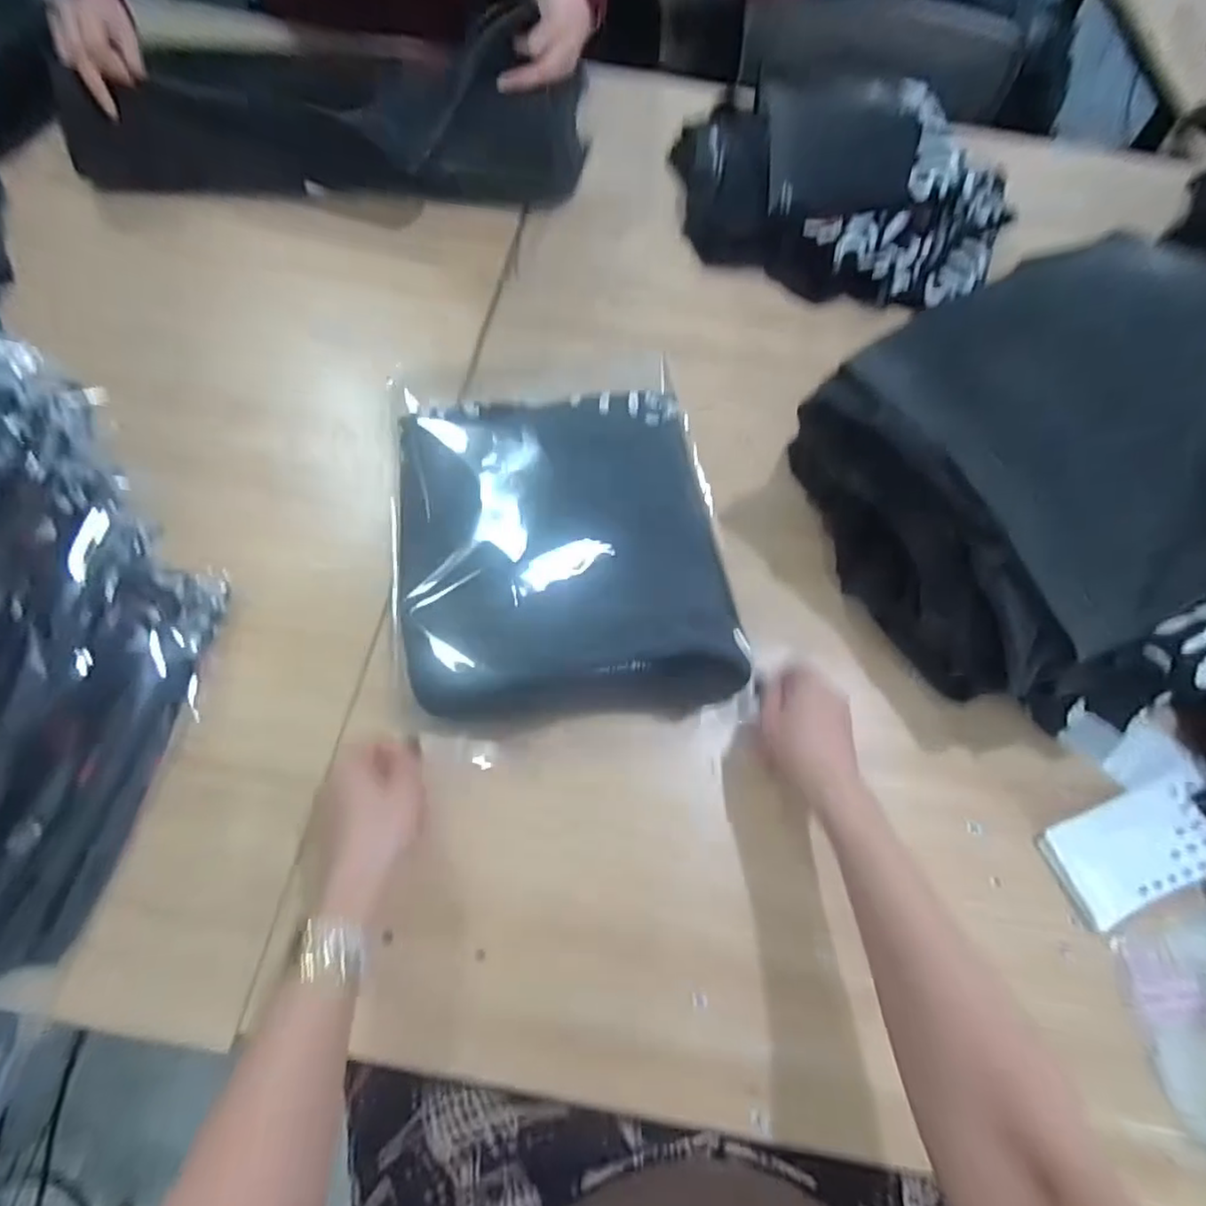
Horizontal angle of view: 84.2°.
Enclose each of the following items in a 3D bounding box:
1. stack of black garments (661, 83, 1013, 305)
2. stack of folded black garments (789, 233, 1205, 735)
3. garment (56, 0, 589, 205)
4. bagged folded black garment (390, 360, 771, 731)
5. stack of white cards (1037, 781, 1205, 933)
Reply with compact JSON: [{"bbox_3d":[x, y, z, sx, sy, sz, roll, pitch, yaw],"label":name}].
[{"bbox_3d":[0.291,-0.501,0.795,0.381,0.109,0.318,0,63,-4],"label":"stack of black garments"},{"bbox_3d":[0.379,-0.104,0.528,0.325,0.197,0.335,-27,68,-16],"label":"stack of folded black garments"},{"bbox_3d":[-0.298,-0.555,0.745,0.544,0.176,0.154,1,63,-3],"label":"garment"},{"bbox_3d":[-0.040,-0.078,0.596,0.289,0.030,0.379,-4,64,-6],"label":"bagged folded black garment"},{"bbox_3d":[0.415,0.187,0.515,0.146,0.008,0.073,-19,62,-7],"label":"stack of white cards"}]

